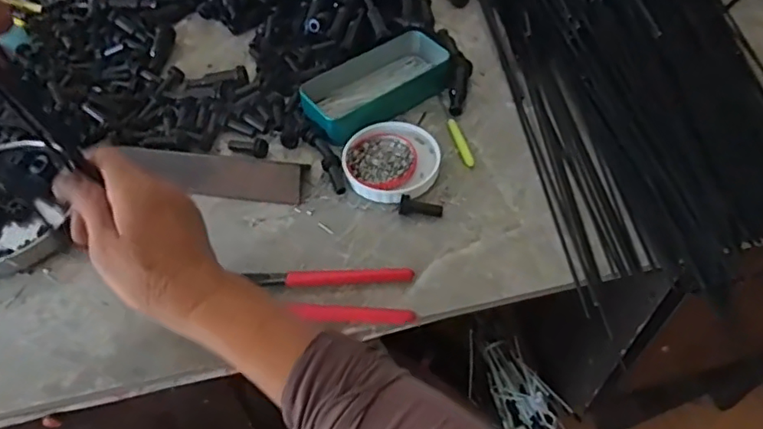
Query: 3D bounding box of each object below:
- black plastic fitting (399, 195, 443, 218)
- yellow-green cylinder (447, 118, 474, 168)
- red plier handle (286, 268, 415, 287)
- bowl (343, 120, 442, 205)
[{"bbox_3d":[0.035,-0.006,0.502,0.037,0.016,0.014,3,52,6],"label":"black plastic fitting"},{"bbox_3d":[0.075,-0.068,0.554,0.009,0.010,0.057,-13,52,-7],"label":"yellow-green cylinder"},{"bbox_3d":[-0.025,0.050,0.462,0.100,0.012,0.010,-3,52,1],"label":"red plier handle"},{"bbox_3d":[0.011,-0.051,0.548,0.088,0.016,0.095,-2,52,2],"label":"bowl"}]

